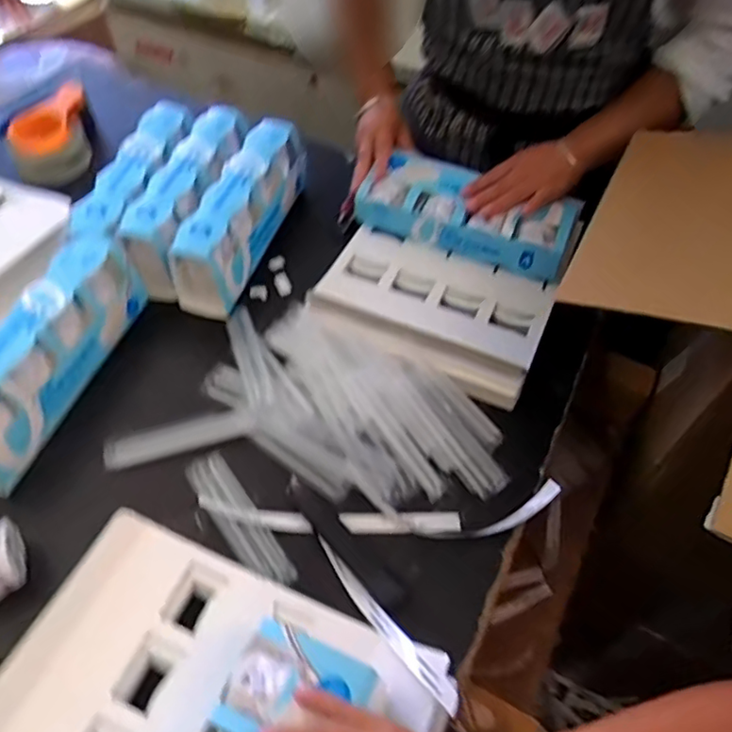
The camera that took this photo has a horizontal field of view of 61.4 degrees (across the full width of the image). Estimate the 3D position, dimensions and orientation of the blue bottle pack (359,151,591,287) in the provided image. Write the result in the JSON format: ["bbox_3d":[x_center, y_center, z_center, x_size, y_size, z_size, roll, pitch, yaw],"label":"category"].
[{"bbox_3d":[0.133,-0.196,0.813,0.269,0.076,0.106,24,55,13],"label":"blue bottle pack"}]

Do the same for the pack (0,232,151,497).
[{"bbox_3d":[-0.336,-0.013,0.644,0.072,0.094,0.274,15,54,8],"label":"pack"}]

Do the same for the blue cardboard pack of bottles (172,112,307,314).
[{"bbox_3d":[-0.157,-0.197,0.797,0.073,0.101,0.271,17,54,8],"label":"blue cardboard pack of bottles"}]

